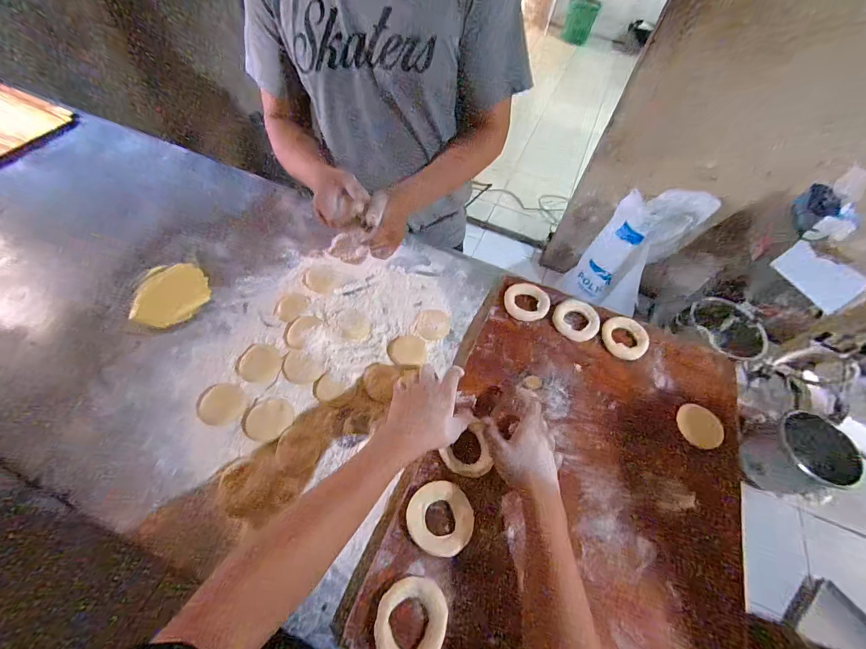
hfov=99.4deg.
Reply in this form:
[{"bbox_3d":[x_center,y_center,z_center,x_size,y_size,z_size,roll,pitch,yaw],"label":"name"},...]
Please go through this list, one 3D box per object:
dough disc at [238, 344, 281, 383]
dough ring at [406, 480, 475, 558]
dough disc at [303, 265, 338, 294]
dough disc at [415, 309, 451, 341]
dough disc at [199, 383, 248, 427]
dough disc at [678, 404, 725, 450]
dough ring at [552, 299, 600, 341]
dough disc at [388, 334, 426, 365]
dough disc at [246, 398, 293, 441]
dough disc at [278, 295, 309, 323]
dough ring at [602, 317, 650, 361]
[{"bbox_3d":[-0.274,0.062,0.588,0.063,0.006,0.063,3,57,-4],"label":"dough disc"},{"bbox_3d":[0.009,0.246,0.468,0.080,0.013,0.085,3,57,-4],"label":"dough ring"},{"bbox_3d":[-0.211,-0.084,0.691,0.057,0.007,0.077,-18,61,-16],"label":"dough disc"},{"bbox_3d":[-0.001,0.000,0.659,0.060,0.005,0.065,3,57,-4],"label":"dough disc"},{"bbox_3d":[-0.311,0.118,0.544,0.065,0.004,0.061,3,57,-4],"label":"dough disc"},{"bbox_3d":[0.413,0.158,0.568,0.058,0.015,0.069,25,58,10],"label":"dough disc"},{"bbox_3d":[0.256,-0.009,0.657,0.080,0.025,0.070,34,60,15],"label":"dough ring"},{"bbox_3d":[-0.044,0.043,0.632,0.063,0.004,0.060,2,53,-3],"label":"dough disc"},{"bbox_3d":[-0.240,0.138,0.539,0.061,0.004,0.063,3,57,-4],"label":"dough disc"},{"bbox_3d":[-0.248,-0.032,0.648,0.051,0.004,0.054,3,57,-4],"label":"dough disc"},{"bbox_3d":[0.334,0.024,0.641,0.072,0.025,0.078,3,57,-4],"label":"dough ring"}]

